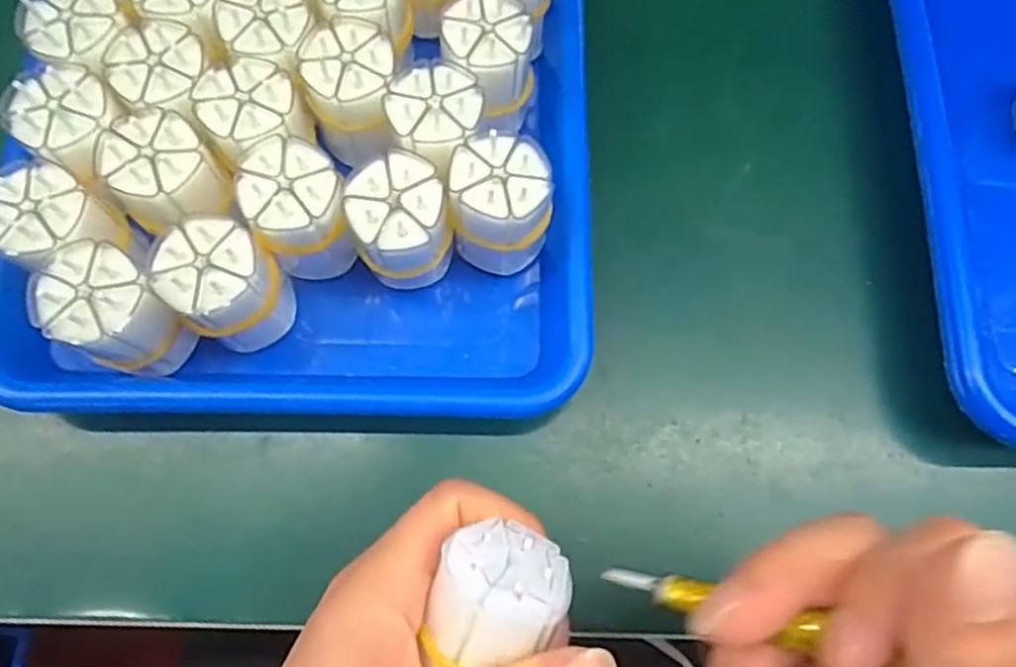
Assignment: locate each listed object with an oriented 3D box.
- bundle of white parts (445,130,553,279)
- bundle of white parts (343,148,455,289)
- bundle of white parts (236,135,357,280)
[{"bbox_3d":[-0.003,-0.049,0.293,0.040,0.063,0.035,-13,71,-3],"label":"bundle of white parts"},{"bbox_3d":[-0.041,-0.039,0.288,0.038,0.067,0.035,-1,71,2],"label":"bundle of white parts"},{"bbox_3d":[-0.082,-0.045,0.290,0.037,0.066,0.035,-1,71,2],"label":"bundle of white parts"}]

